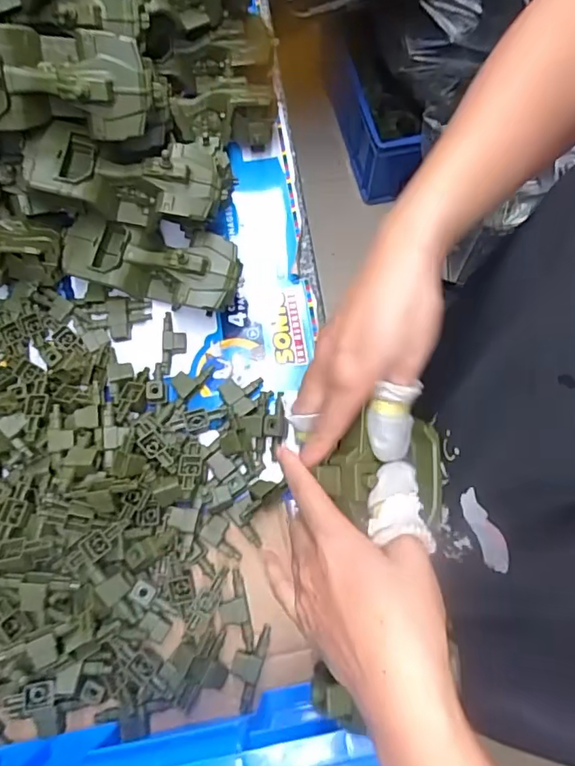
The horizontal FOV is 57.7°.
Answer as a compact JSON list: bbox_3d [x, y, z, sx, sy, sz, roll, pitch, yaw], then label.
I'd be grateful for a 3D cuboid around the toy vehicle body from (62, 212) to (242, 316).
[{"bbox_3d":[-0.138,-0.119,0.539,0.177,0.067,0.077,12,74,3],"label":"toy vehicle body"}]

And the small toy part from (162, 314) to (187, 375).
[{"bbox_3d":[-0.120,-0.044,0.551,0.025,0.018,0.064,-3,74,-1],"label":"small toy part"}]

